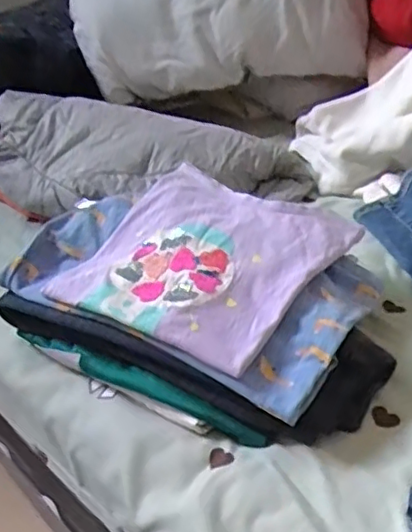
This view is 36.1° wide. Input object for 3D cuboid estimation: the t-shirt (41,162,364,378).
[{"bbox_3d":[-0.003,-0.017,0.642,0.226,0.034,0.255,16,39,33],"label":"t-shirt"}]

